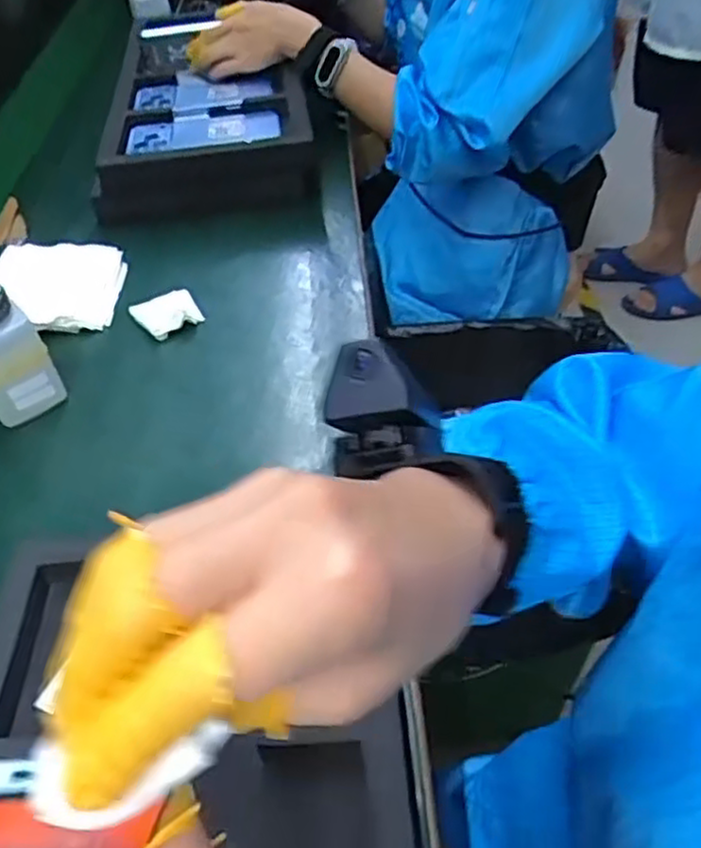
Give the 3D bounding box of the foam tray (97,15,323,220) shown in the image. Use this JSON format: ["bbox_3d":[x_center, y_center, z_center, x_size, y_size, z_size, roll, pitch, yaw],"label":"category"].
[{"bbox_3d":[-0.162,-0.367,0.841,0.232,0.056,0.328,-6,55,-1],"label":"foam tray"}]

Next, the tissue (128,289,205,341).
[{"bbox_3d":[-0.160,-0.100,0.644,0.051,0.018,0.058,-30,49,-23],"label":"tissue"}]

